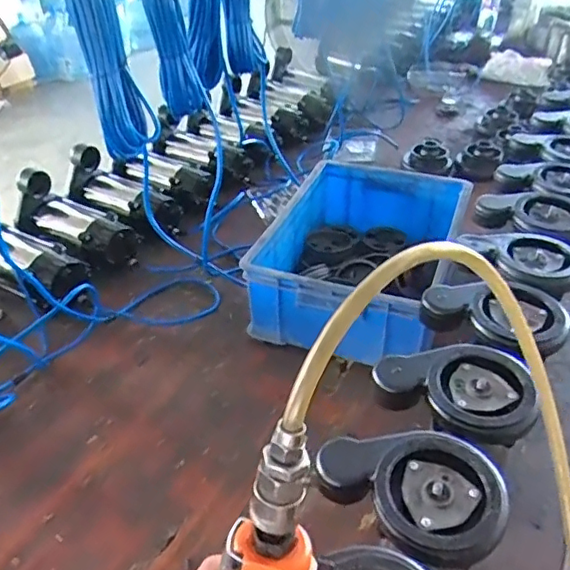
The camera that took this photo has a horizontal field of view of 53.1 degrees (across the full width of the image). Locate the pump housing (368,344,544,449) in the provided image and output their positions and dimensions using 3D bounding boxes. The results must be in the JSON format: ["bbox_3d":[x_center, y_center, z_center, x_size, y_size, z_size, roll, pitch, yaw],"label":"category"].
[{"bbox_3d":[0.190,0.107,0.621,0.164,0.046,0.117,25,45,30],"label":"pump housing"}]

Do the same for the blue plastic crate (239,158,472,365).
[{"bbox_3d":[0.136,-0.059,0.974,0.302,0.130,0.403,16,41,21],"label":"blue plastic crate"}]

